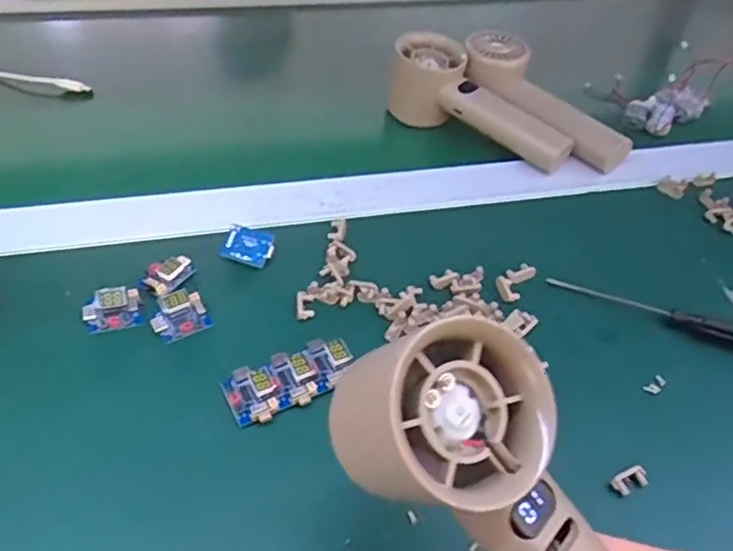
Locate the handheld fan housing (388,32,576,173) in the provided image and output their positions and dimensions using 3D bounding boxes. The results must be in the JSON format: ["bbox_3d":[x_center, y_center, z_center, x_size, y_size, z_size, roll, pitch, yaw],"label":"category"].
[{"bbox_3d":[0.093,-0.138,0.513,0.159,0.052,0.055,29,50,19],"label":"handheld fan housing"}]

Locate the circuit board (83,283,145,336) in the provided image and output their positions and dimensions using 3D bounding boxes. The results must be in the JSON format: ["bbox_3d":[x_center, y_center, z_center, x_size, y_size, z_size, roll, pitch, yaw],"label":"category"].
[{"bbox_3d":[-0.142,0.017,0.354,0.031,0.015,0.021,-13,50,-19],"label":"circuit board"}]

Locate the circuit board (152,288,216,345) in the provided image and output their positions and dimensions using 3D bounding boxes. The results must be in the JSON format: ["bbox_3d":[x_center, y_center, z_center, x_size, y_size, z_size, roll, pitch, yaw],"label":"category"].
[{"bbox_3d":[-0.105,0.021,0.357,0.030,0.015,0.021,-23,54,-26],"label":"circuit board"}]

